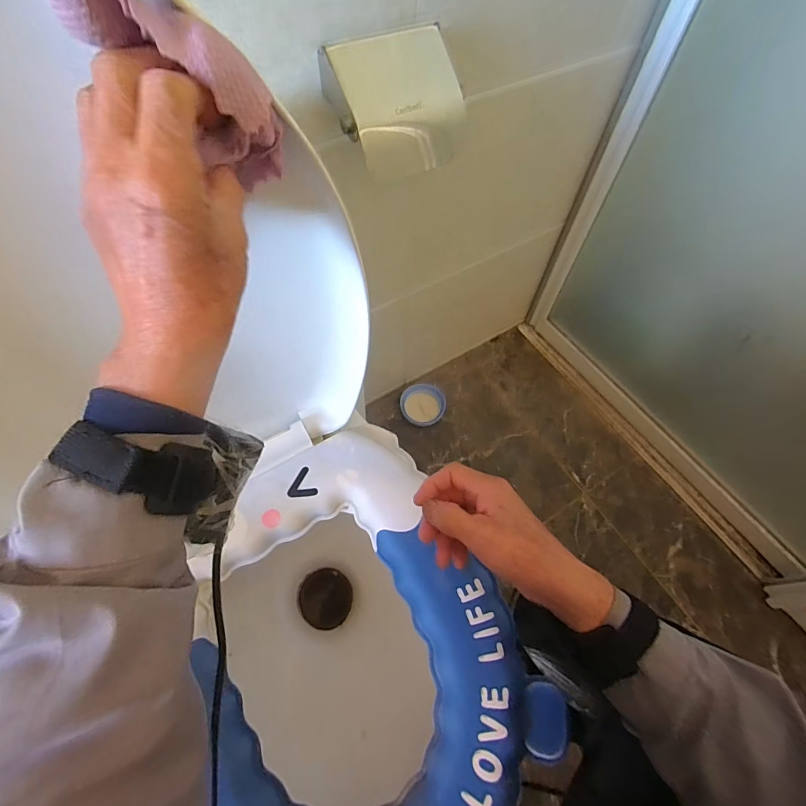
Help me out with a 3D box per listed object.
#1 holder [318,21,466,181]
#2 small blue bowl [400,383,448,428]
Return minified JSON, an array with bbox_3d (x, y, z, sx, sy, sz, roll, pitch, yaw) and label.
[{"bbox_3d":[-0.005,-0.308,0.416,0.134,0.079,0.095,-25,64,-14],"label":"holder"},{"bbox_3d":[0.050,0.005,0.995,0.108,0.025,0.100,1,64,-2],"label":"small blue bowl"}]

